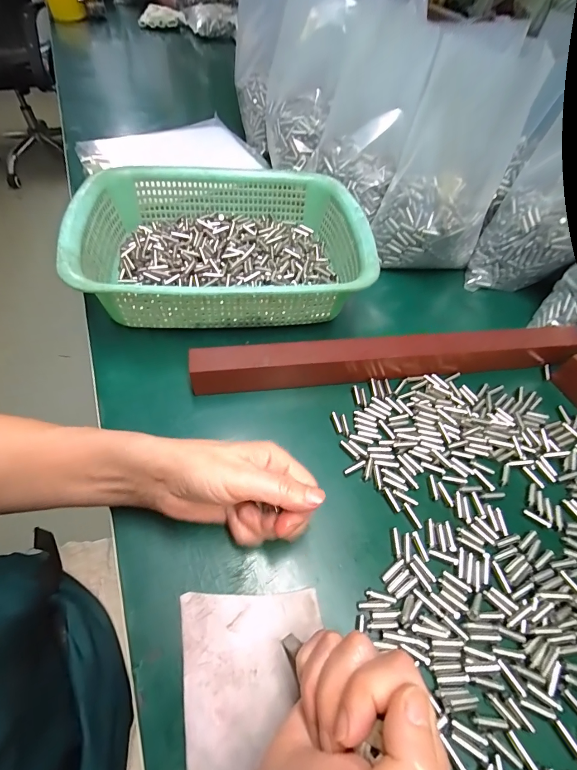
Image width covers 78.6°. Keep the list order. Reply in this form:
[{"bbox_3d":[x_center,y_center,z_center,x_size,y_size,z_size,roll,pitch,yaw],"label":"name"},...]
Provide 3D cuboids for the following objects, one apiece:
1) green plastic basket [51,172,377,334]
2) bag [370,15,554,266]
[{"bbox_3d":[-0.066,-0.153,0.392,0.294,0.073,0.219,-5,55,-8],"label":"green plastic basket"},{"bbox_3d":[0.186,-0.250,0.402,0.118,0.204,0.118,22,56,12],"label":"bag"}]

